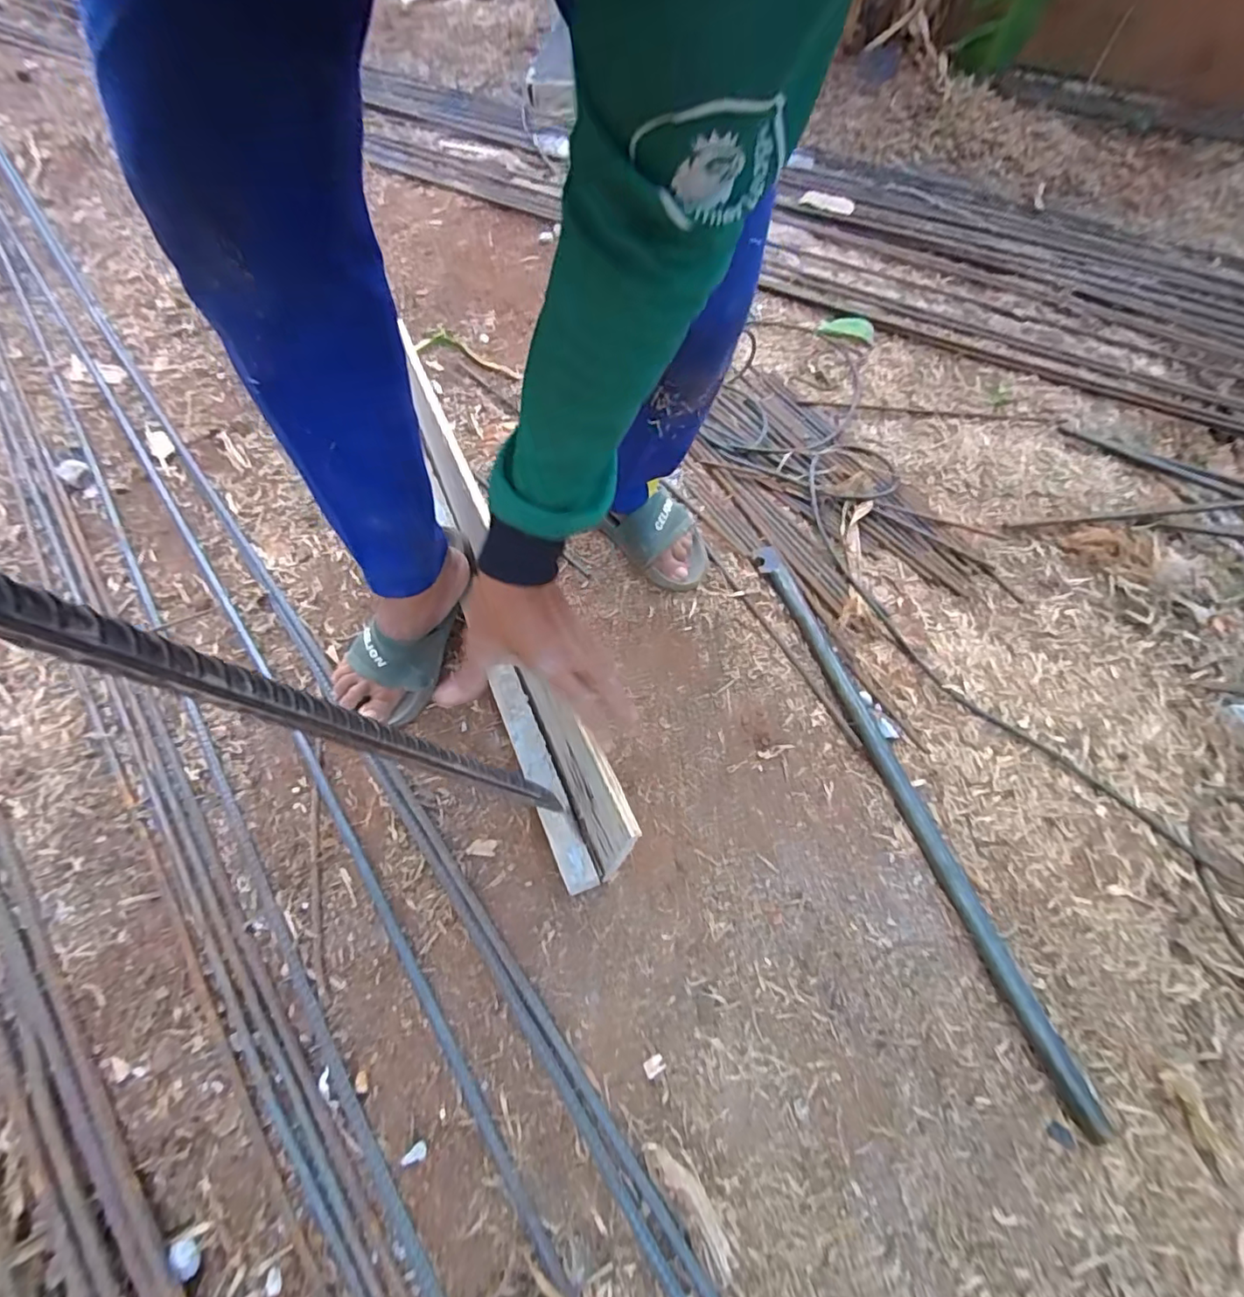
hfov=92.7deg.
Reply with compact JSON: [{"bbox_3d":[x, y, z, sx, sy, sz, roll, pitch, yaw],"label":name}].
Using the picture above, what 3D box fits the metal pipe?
[{"bbox_3d":[0.341,0.160,0.741,0.034,0.031,0.731,-17,64,-11],"label":"metal pipe"}]

